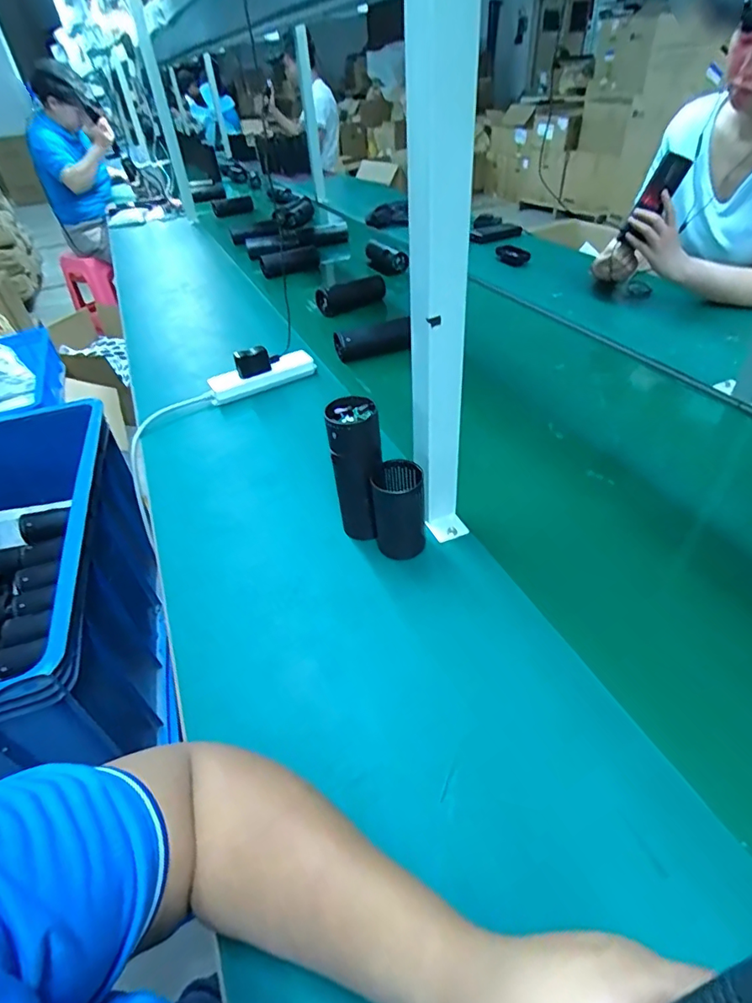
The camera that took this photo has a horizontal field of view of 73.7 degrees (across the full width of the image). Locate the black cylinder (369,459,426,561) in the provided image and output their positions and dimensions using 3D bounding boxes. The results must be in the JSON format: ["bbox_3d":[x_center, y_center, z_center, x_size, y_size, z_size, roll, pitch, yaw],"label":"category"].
[{"bbox_3d":[0.026,0.010,0.549,0.056,0.104,0.054,2,41,9],"label":"black cylinder"}]

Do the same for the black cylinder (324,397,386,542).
[{"bbox_3d":[-0.019,-0.030,0.556,0.054,0.159,0.054,-8,41,-3],"label":"black cylinder"}]

